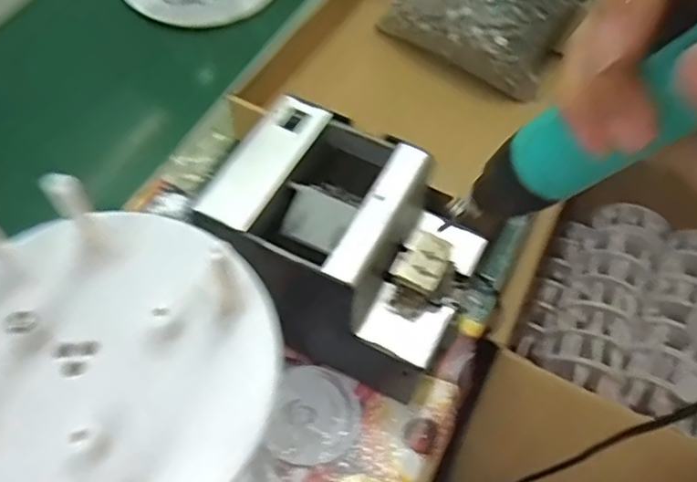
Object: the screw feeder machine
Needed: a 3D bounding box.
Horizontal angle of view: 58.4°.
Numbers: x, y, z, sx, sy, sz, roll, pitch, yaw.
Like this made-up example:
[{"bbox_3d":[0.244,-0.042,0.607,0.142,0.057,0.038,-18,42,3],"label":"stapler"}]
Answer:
[{"bbox_3d":[0.003,0.006,0.480,0.179,0.143,0.133,24,59,13],"label":"screw feeder machine"}]

